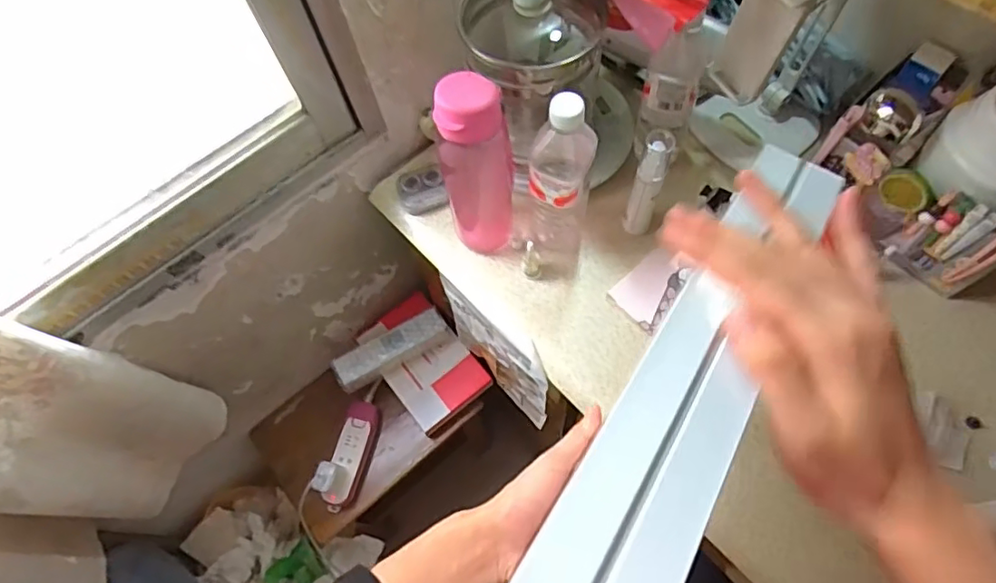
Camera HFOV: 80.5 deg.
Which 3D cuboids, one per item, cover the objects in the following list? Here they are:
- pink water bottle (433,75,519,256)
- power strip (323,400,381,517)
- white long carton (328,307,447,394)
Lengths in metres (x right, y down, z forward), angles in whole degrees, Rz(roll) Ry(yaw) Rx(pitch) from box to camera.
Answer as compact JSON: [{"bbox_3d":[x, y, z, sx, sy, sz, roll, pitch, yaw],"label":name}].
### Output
[{"bbox_3d":[-0.018,-0.120,0.619,0.064,0.245,0.055,9,68,6],"label":"pink water bottle"},{"bbox_3d":[-0.244,0.270,0.983,0.057,0.054,0.185,7,68,6],"label":"power strip"},{"bbox_3d":[-0.182,0.097,0.975,0.190,0.065,0.051,-29,69,-9],"label":"white long carton"}]

